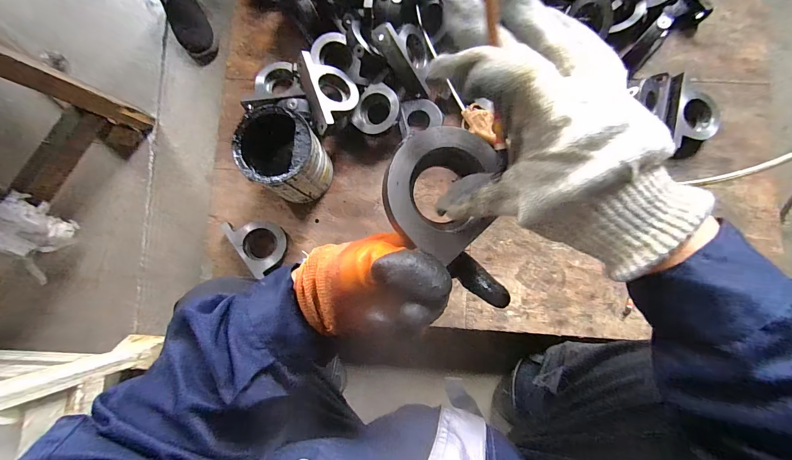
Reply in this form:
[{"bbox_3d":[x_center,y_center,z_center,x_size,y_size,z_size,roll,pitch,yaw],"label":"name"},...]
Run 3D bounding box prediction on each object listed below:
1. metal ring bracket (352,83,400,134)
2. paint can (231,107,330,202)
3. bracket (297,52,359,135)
[{"bbox_3d":[-0.034,-0.224,0.646,0.074,0.019,0.090,32,106,-4],"label":"metal ring bracket"},{"bbox_3d":[-0.190,-0.124,0.614,0.125,0.157,0.119,19,84,5],"label":"paint can"},{"bbox_3d":[-0.119,-0.248,0.629,0.094,0.040,0.148,-13,80,-35],"label":"bracket"}]

